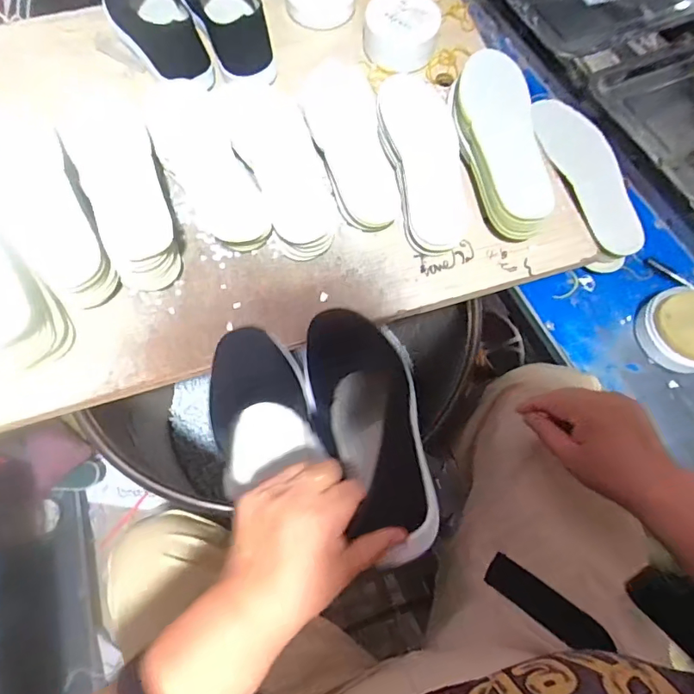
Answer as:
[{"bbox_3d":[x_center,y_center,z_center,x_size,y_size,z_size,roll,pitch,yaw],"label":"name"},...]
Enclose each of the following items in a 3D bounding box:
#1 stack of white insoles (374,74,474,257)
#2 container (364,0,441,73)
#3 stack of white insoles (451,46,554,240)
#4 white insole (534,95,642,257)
[{"bbox_3d":[0.096,-0.261,0.644,0.101,0.053,0.283,-5,67,-5],"label":"stack of white insoles"},{"bbox_3d":[0.079,-0.451,0.697,0.105,0.059,0.089,-6,67,-5],"label":"container"},{"bbox_3d":[0.196,-0.260,0.639,0.096,0.073,0.263,-4,67,-4],"label":"stack of white insoles"},{"bbox_3d":[0.347,-0.250,0.718,0.029,0.095,0.274,-17,69,-10],"label":"white insole"}]

